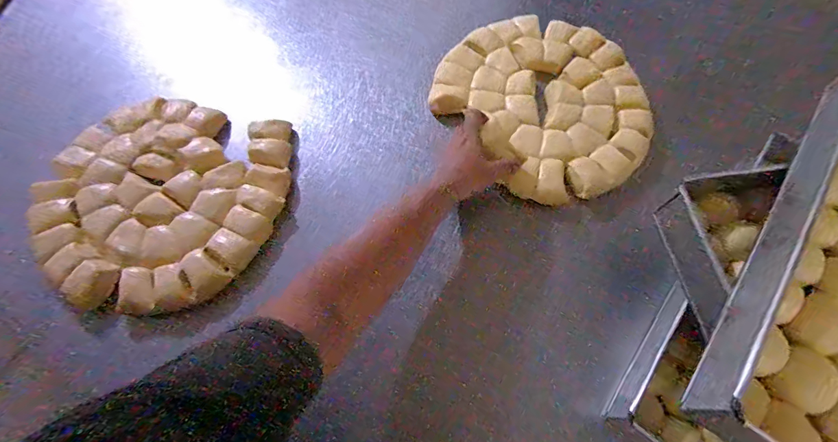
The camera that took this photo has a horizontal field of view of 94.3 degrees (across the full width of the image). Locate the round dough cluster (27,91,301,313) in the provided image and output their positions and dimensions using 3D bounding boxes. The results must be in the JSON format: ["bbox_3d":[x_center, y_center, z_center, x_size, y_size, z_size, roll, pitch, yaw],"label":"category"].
[{"bbox_3d":[-0.326,-0.031,0.489,0.290,0.034,0.273,0,66,0],"label":"round dough cluster"}]

